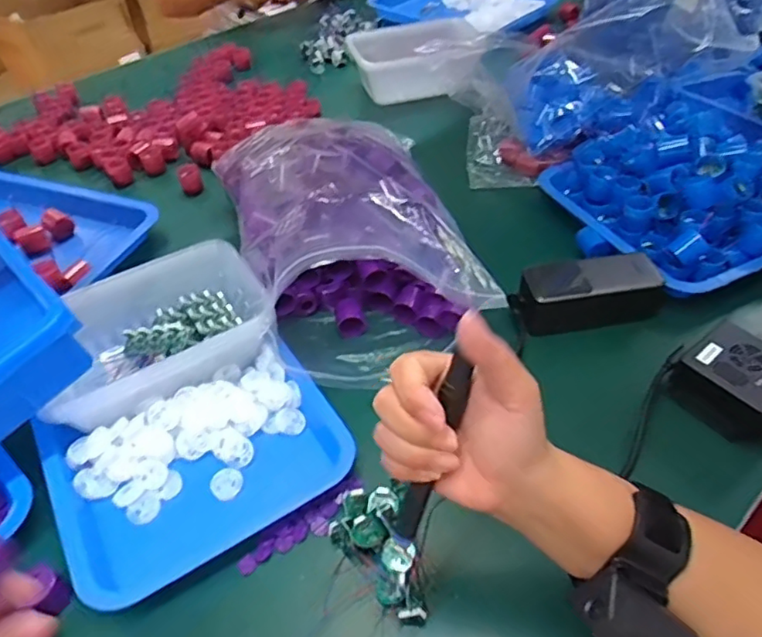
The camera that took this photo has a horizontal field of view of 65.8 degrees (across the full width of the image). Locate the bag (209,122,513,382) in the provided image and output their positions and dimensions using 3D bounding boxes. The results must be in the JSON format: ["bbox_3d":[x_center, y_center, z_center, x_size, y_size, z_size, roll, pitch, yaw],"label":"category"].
[{"bbox_3d":[-0.040,-0.103,0.616,0.203,0.121,0.323,-16,47,-12],"label":"bag"}]

